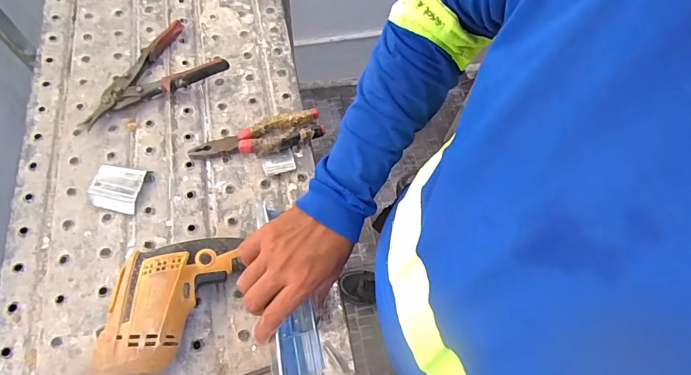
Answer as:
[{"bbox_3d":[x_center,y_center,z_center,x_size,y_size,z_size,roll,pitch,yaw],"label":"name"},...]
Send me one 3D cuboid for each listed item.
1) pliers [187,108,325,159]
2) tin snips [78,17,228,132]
[{"bbox_3d":[-0.129,-0.073,0.583,0.189,0.026,0.049,-13,65,-9],"label":"pliers"},{"bbox_3d":[-0.317,-0.189,0.626,0.223,0.034,0.129,-26,68,-15],"label":"tin snips"}]

